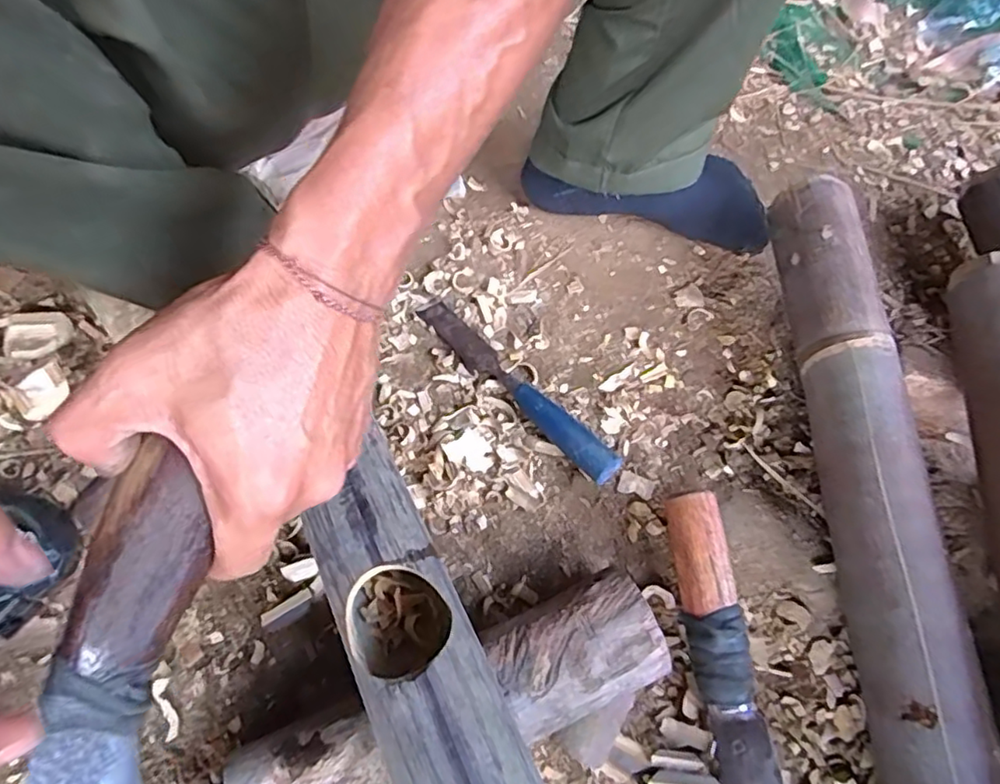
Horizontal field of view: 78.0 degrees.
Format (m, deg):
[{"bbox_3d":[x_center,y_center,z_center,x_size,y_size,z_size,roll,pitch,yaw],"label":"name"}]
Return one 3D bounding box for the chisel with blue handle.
[{"bbox_3d":[0.008,-0.009,0.510,0.025,0.028,0.225,-40,69,-15],"label":"chisel with blue handle"}]

